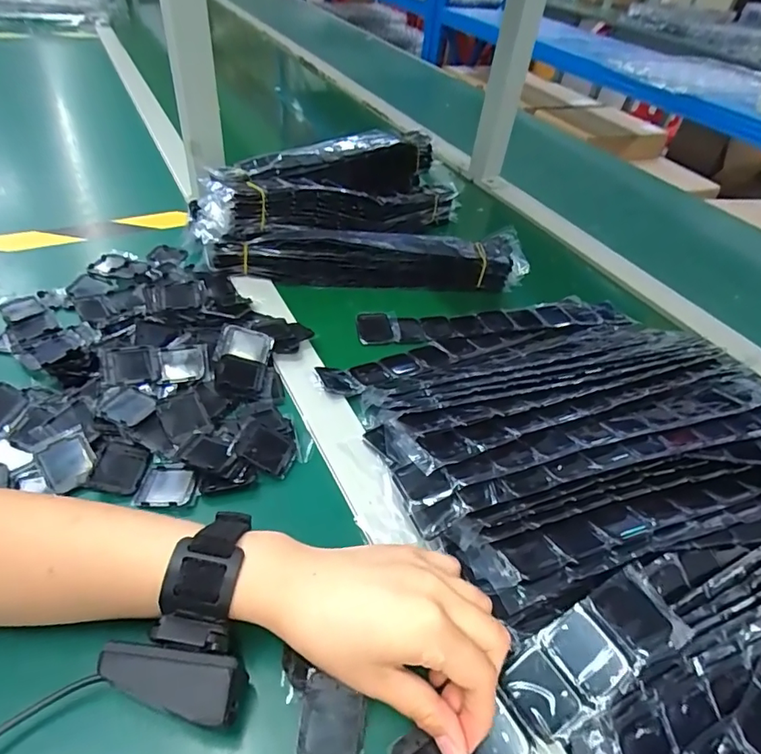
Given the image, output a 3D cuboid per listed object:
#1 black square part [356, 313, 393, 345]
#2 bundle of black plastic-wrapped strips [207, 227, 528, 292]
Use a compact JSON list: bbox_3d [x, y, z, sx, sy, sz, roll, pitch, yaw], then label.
[{"bbox_3d":[-0.006,-0.051,0.503,0.033,0.007,0.040,-8,50,-2],"label":"black square part"},{"bbox_3d":[-0.009,-0.134,0.552,0.349,0.056,0.045,0,44,-8],"label":"bundle of black plastic-wrapped strips"}]

